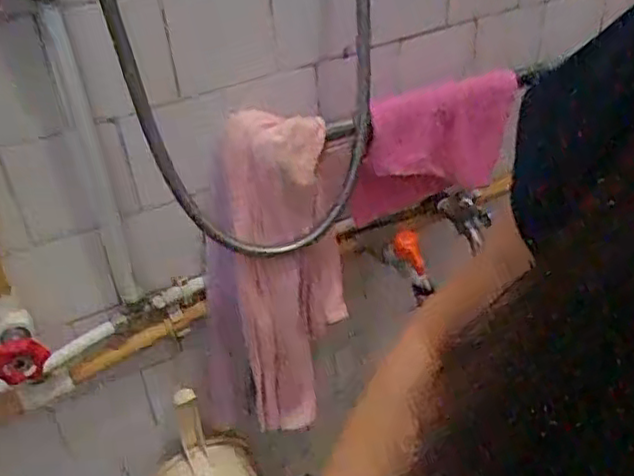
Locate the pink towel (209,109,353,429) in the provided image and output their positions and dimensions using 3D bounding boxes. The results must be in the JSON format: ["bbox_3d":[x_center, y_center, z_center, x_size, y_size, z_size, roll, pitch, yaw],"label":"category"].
[{"bbox_3d":[-0.058,0.057,0.776,0.176,0.417,0.077,-8,38,-6],"label":"pink towel"}]

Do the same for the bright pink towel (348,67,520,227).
[{"bbox_3d":[0.127,-0.101,0.742,0.206,0.156,0.039,-21,41,-21],"label":"bright pink towel"}]

